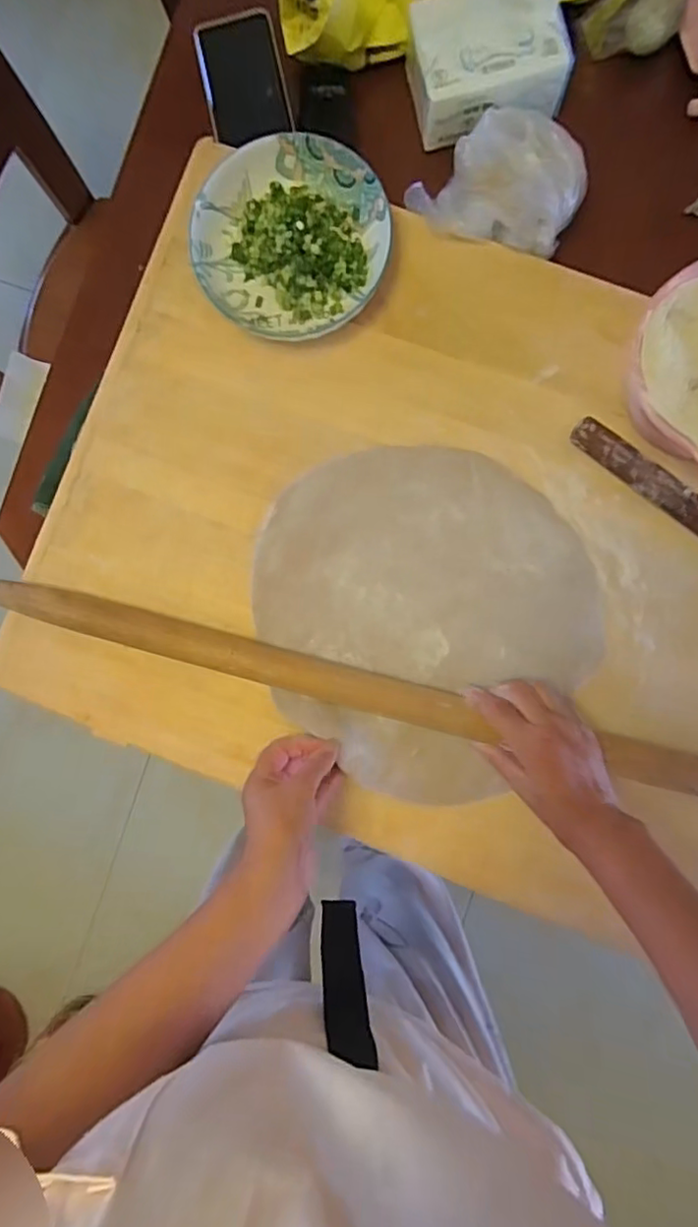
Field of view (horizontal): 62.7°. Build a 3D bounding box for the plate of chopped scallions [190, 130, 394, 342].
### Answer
[{"bbox_3d":[-0.051,-0.338,0.520,0.169,0.036,0.167,0,89,2],"label":"plate of chopped scallions"}]

